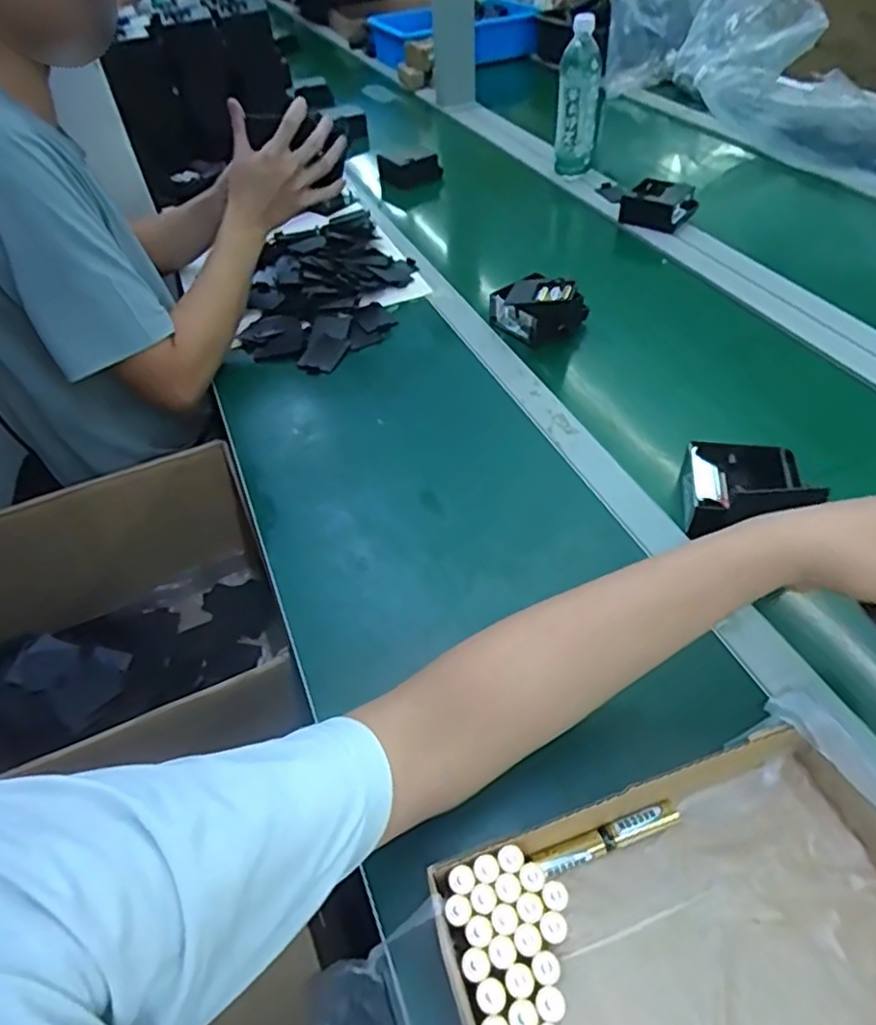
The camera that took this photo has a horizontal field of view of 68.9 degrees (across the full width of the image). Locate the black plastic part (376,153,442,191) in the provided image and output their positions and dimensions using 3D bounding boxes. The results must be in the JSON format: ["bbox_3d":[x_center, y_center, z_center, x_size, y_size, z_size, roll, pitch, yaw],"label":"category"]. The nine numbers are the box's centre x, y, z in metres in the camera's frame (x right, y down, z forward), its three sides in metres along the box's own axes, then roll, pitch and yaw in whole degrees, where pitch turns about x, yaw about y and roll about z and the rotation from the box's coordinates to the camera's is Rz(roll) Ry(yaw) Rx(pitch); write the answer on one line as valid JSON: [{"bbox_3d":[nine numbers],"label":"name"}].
[{"bbox_3d":[-0.047,-0.632,1.185,0.117,0.041,0.051,-11,48,-4],"label":"black plastic part"}]

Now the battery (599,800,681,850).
[{"bbox_3d":[0.122,0.189,0.387,0.050,0.014,0.013,-18,49,-10],"label":"battery"}]

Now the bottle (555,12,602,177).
[{"bbox_3d":[0.228,-0.670,1.041,0.065,0.196,0.057,4,48,10],"label":"bottle"}]

